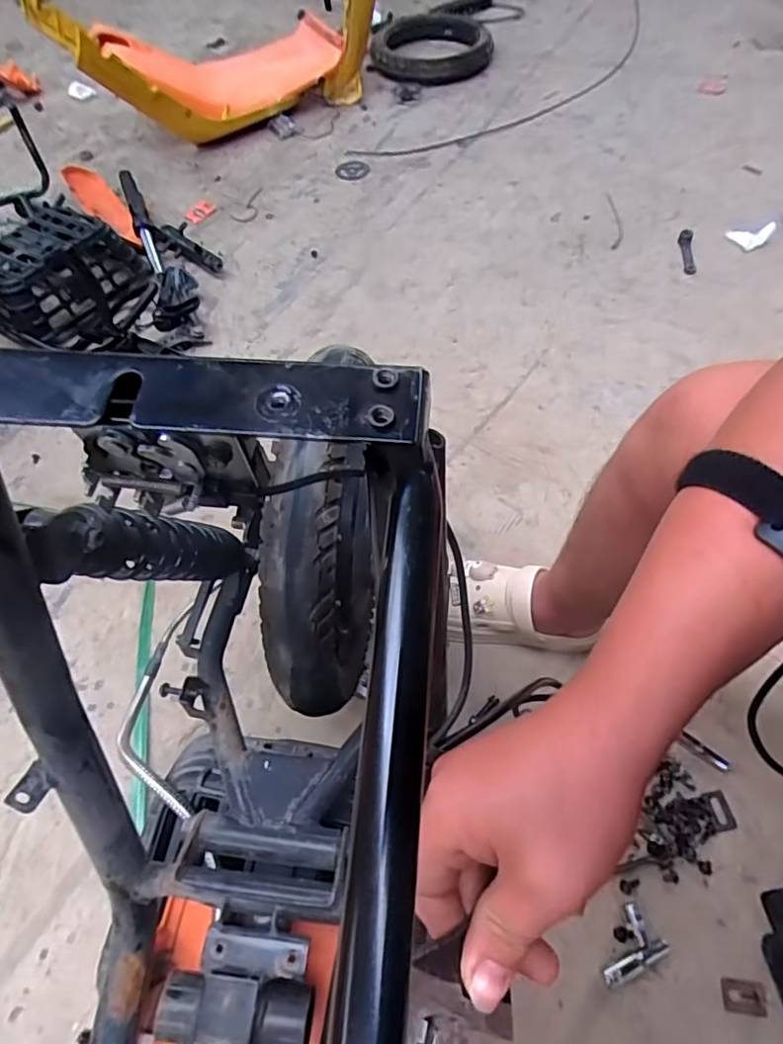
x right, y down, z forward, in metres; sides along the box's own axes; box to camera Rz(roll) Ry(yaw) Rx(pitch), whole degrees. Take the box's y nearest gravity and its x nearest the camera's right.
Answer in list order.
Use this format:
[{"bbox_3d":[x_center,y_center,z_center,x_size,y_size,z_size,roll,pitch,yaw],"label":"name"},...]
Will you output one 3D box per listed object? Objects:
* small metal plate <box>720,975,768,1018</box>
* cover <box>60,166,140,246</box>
[{"bbox_3d":[0.372,0.501,0.612,0.042,0.004,0.031,6,60,7],"label":"small metal plate"},{"bbox_3d":[-0.674,-0.747,1.383,0.100,0.044,0.283,-41,85,-19],"label":"cover"}]

